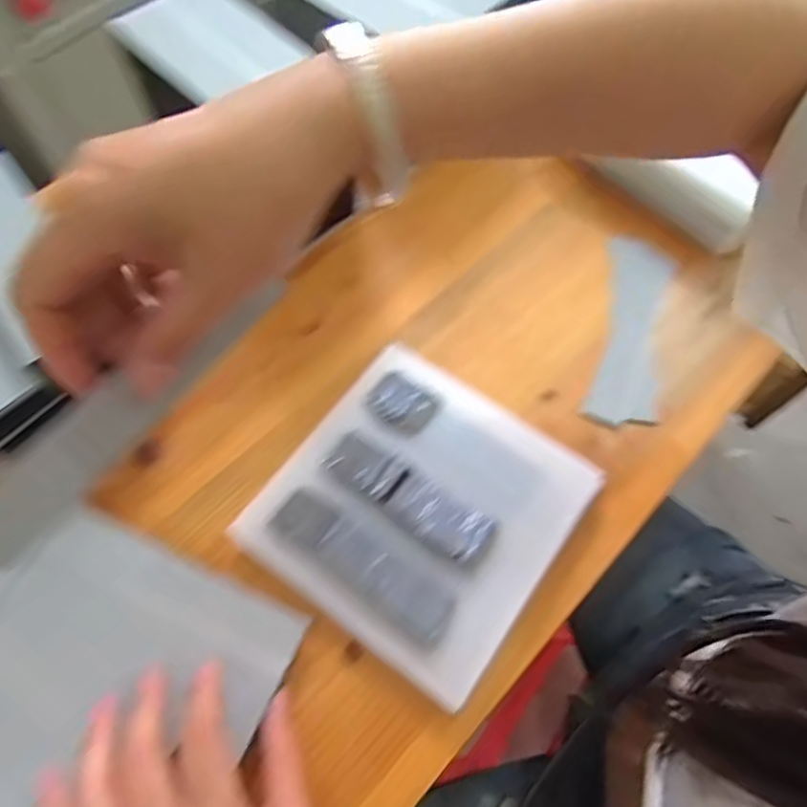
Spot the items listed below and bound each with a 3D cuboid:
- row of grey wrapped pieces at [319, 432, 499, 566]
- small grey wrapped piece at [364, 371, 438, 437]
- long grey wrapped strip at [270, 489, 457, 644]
[{"bbox_3d":[0.002,0.054,0.350,0.106,0.004,0.031,32,68,13],"label":"row of grey wrapped pieces"},{"bbox_3d":[-0.001,-0.001,0.377,0.040,0.005,0.033,35,69,14],"label":"small grey wrapped piece"},{"bbox_3d":[-0.023,0.089,0.332,0.112,0.004,0.029,34,68,14],"label":"long grey wrapped strip"}]

